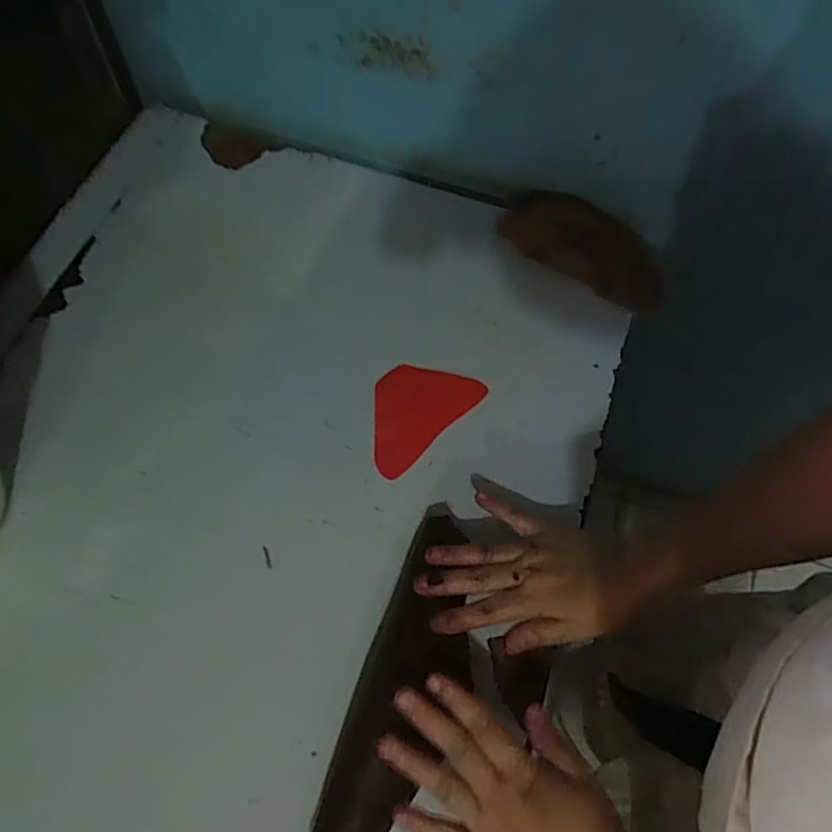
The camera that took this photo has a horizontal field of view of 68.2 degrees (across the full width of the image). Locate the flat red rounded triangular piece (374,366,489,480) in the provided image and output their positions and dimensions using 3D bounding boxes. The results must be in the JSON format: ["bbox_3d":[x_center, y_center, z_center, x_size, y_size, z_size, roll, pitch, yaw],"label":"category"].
[{"bbox_3d":[-0.004,-0.009,0.637,0.085,0.006,0.139,44,70,10],"label":"flat red rounded triangular piece"}]

